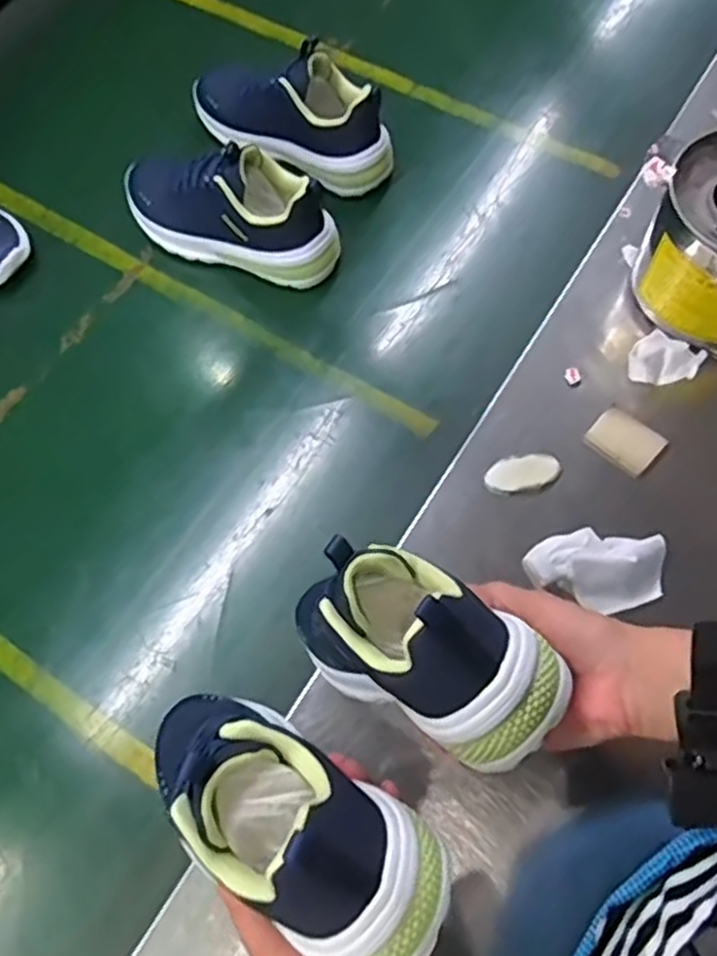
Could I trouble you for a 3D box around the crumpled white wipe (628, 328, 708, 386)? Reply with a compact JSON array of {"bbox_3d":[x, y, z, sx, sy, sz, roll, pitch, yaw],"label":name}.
[{"bbox_3d":[0.260,-0.098,0.627,0.053,0.020,0.056,35,72,18],"label":"crumpled white wipe"}]

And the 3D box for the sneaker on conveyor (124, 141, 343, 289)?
[{"bbox_3d":[-0.124,-0.255,0.683,0.215,0.101,0.075,19,69,9],"label":"sneaker on conveyor"}]

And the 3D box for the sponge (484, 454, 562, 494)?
[{"bbox_3d":[0.134,-0.004,0.598,0.061,0.005,0.028,-11,65,-1],"label":"sponge"}]

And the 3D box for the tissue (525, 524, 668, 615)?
[{"bbox_3d":[0.179,0.067,0.554,0.099,0.034,0.055,3,66,5],"label":"tissue"}]

